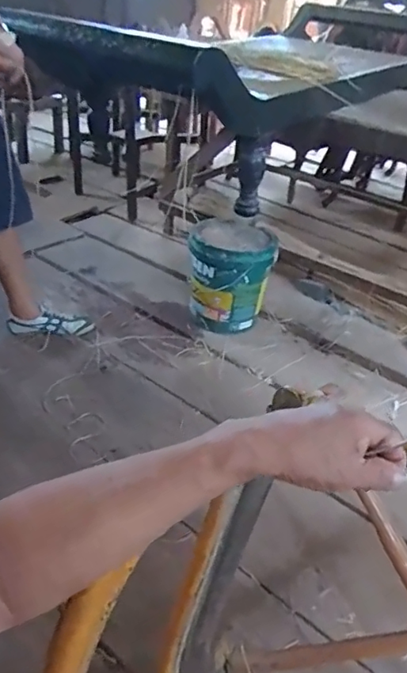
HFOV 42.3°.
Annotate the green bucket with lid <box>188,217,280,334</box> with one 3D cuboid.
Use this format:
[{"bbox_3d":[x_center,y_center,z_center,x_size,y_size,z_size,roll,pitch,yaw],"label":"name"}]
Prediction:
[{"bbox_3d":[0.092,-0.221,1.878,0.279,0.337,0.301,5,33,-3],"label":"green bucket with lid"}]

